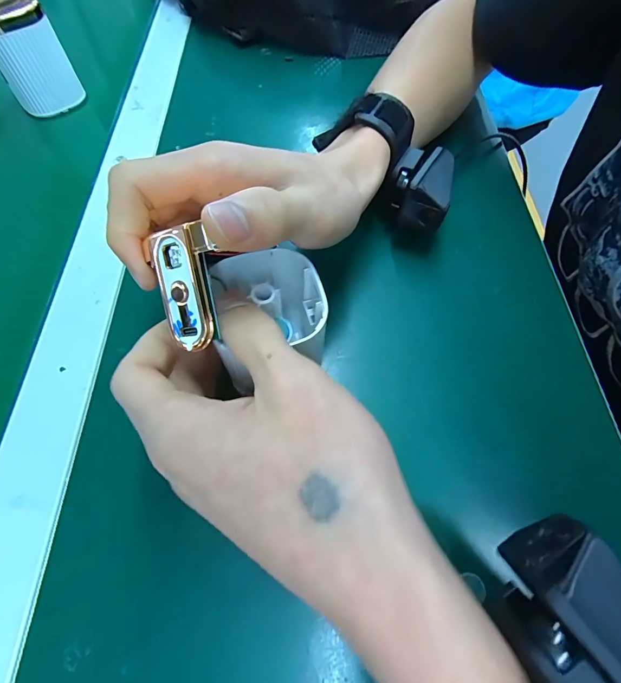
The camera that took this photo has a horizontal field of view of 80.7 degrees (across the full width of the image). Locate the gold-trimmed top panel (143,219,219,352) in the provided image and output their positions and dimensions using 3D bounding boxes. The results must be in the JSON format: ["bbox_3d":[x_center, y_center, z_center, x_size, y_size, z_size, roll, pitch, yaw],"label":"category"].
[{"bbox_3d":[-0.049,-0.021,0.149,0.024,0.010,0.047,-5,97,13],"label":"gold-trimmed top panel"}]

